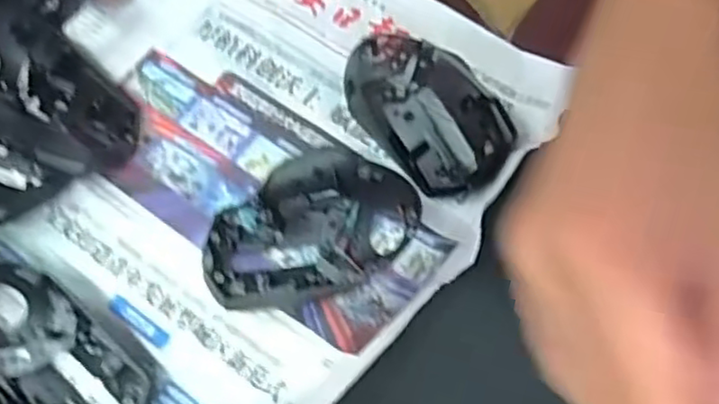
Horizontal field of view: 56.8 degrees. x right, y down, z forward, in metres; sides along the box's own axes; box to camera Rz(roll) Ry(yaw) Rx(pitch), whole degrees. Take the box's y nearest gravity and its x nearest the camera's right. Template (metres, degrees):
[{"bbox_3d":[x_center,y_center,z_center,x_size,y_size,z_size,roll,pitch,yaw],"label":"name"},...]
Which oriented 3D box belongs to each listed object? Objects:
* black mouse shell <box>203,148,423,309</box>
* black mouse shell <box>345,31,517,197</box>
[{"bbox_3d":[-0.028,0.017,0.352,0.113,0.037,0.075,-27,68,-8],"label":"black mouse shell"},{"bbox_3d":[0.034,-0.058,0.382,0.060,0.031,0.113,-38,70,-12],"label":"black mouse shell"}]

